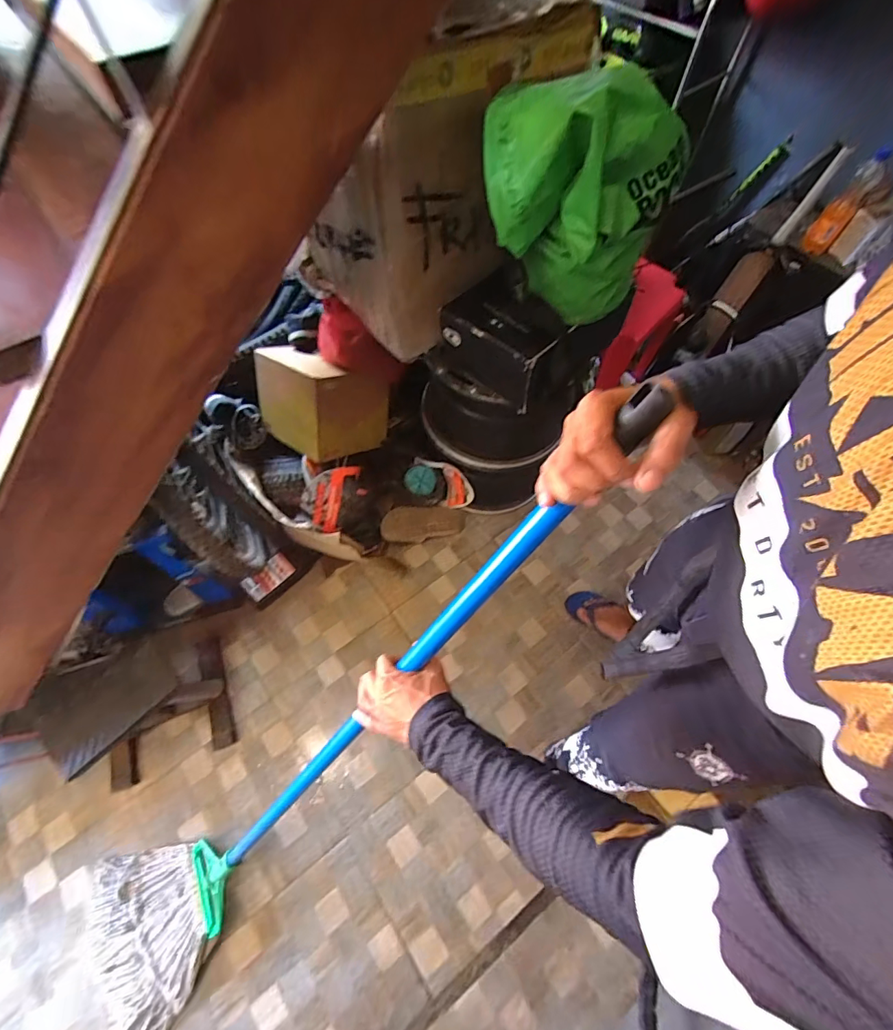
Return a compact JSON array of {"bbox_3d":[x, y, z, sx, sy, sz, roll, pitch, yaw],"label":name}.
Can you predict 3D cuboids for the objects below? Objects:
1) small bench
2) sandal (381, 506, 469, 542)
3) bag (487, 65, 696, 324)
[{"bbox_3d":[-0.762,0.478,1.130,0.321,0.299,0.279,-20,64,-11],"label":"small bench"},{"bbox_3d":[-0.076,0.025,1.467,0.279,0.053,0.103,-5,61,-25],"label":"sandal"},{"bbox_3d":[0.206,-0.503,0.764,0.299,0.345,0.170,14,66,7],"label":"bag"}]

